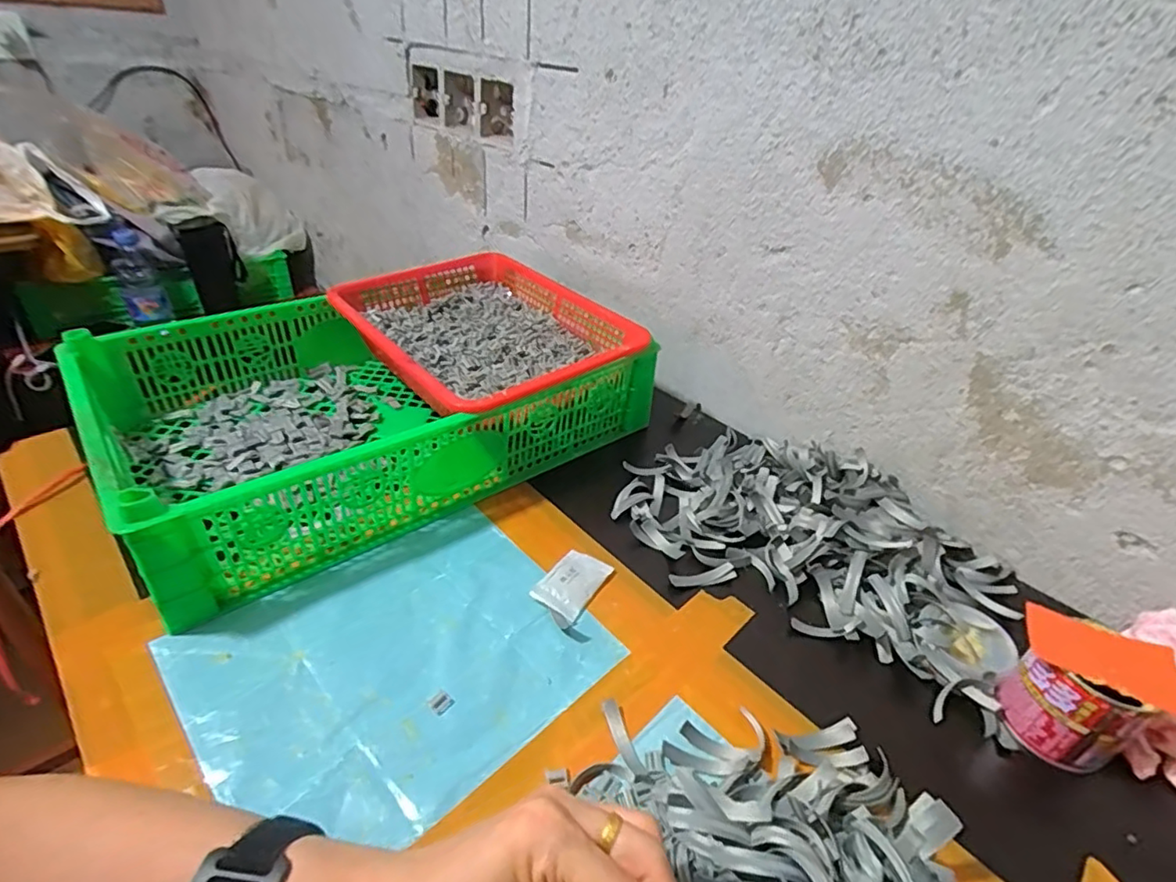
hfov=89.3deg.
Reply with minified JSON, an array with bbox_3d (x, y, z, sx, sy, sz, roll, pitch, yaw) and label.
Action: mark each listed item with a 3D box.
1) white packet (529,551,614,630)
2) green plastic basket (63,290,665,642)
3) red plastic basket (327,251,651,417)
[{"bbox_3d":[-0.012,0.111,0.463,0.038,0.011,0.071,22,38,22],"label":"white packet"},{"bbox_3d":[-0.198,-0.047,0.587,0.451,0.107,0.280,-23,44,-35],"label":"green plastic basket"},{"bbox_3d":[-0.106,-0.111,0.642,0.244,0.067,0.297,-24,44,-35],"label":"red plastic basket"}]

